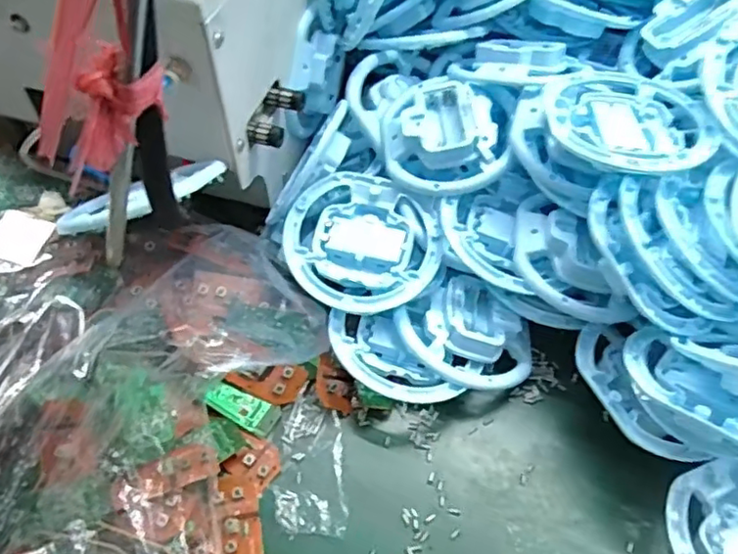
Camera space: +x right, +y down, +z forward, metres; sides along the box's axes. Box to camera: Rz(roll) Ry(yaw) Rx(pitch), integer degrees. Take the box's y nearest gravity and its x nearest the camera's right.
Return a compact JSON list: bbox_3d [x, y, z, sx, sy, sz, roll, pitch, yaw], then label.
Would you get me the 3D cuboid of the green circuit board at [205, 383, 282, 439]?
[{"bbox_3d":[-0.084,0.087,0.417,0.048,0.007,0.022,27,58,2],"label":"green circuit board"}]

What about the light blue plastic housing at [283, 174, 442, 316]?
[{"bbox_3d":[-0.004,-0.023,0.440,0.102,0.025,0.102,1,64,-1],"label":"light blue plastic housing"}]

